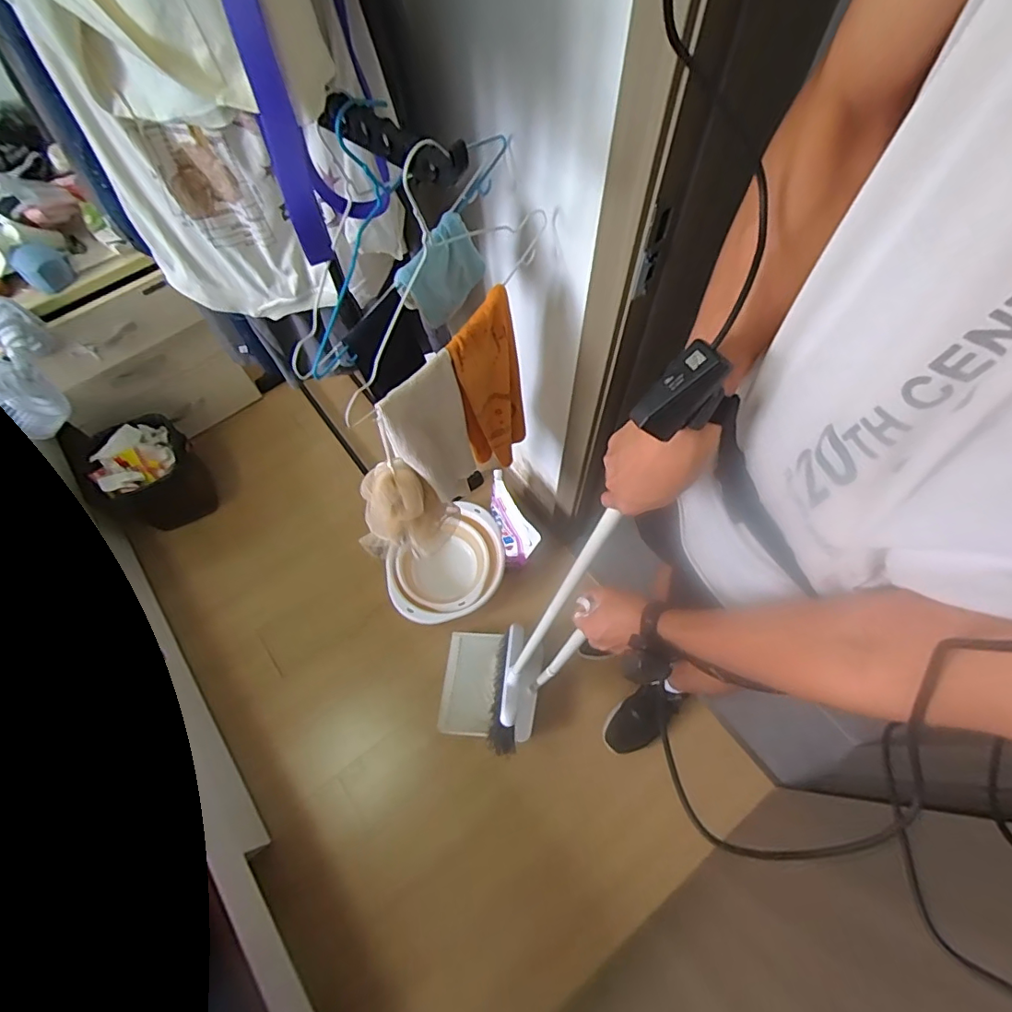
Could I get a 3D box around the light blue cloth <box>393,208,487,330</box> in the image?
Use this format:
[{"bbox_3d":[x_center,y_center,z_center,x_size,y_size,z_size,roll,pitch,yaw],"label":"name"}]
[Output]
[{"bbox_3d":[-0.086,-0.321,0.712,0.120,0.110,0.020,-46,62,0],"label":"light blue cloth"}]

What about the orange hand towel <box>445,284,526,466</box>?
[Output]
[{"bbox_3d":[-0.021,-0.177,0.866,0.030,0.400,0.123,40,77,20],"label":"orange hand towel"}]

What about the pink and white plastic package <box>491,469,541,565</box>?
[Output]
[{"bbox_3d":[0.009,0.046,1.316,0.073,0.191,0.210,-24,66,-11],"label":"pink and white plastic package"}]

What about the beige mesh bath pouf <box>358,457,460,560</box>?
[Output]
[{"bbox_3d":[-0.165,0.013,0.839,0.165,0.199,0.094,-9,64,-4],"label":"beige mesh bath pouf"}]

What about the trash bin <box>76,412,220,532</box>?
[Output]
[{"bbox_3d":[-0.978,-0.087,1.402,0.253,0.210,0.271,0,64,0],"label":"trash bin"}]

